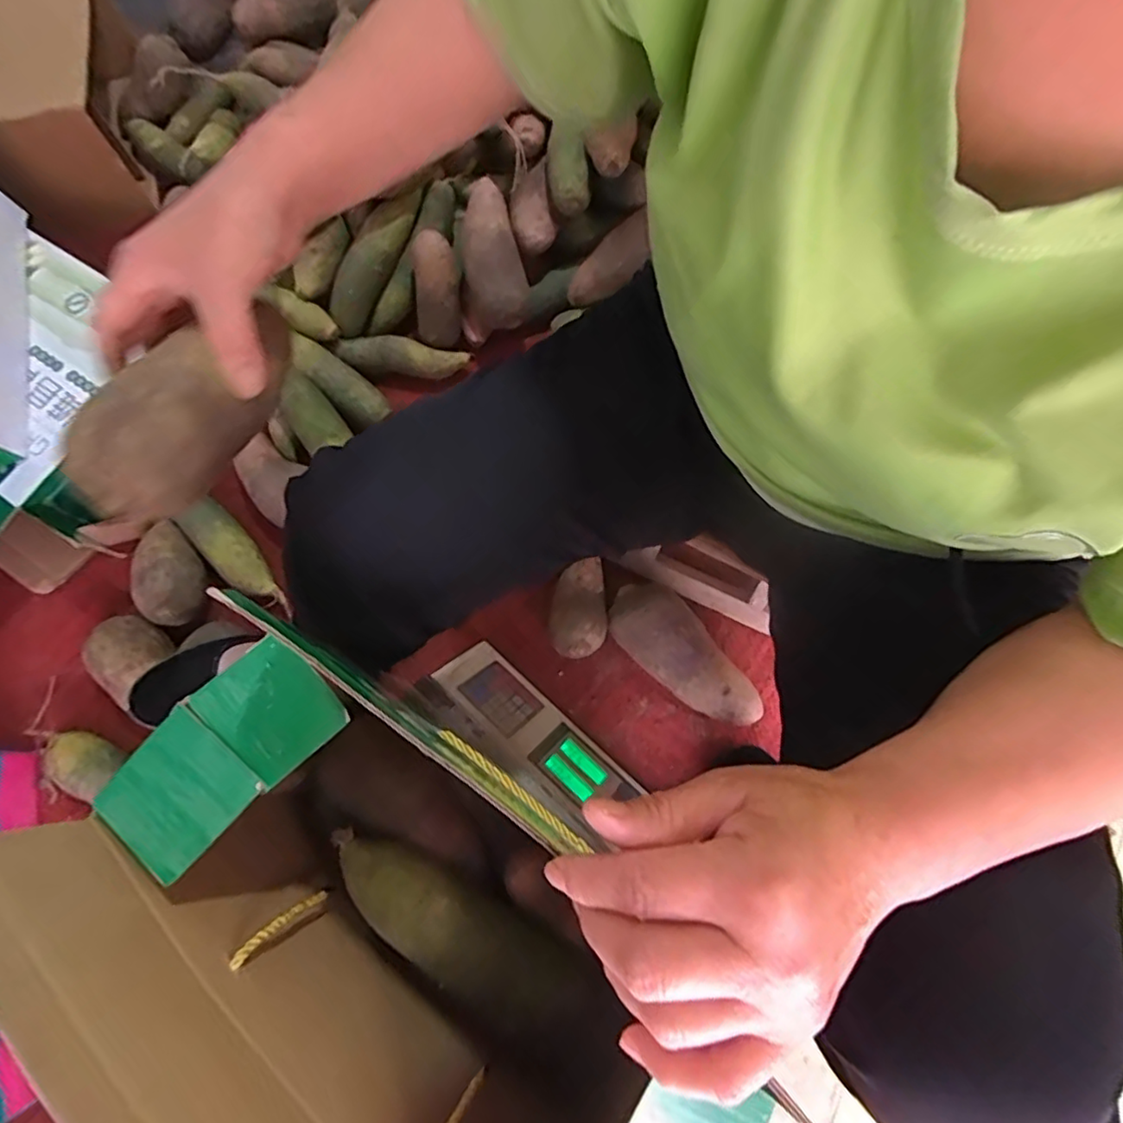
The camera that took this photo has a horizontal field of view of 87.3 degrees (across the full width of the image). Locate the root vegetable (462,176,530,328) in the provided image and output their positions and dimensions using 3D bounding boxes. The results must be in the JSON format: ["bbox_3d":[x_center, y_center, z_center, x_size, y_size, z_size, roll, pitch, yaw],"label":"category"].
[{"bbox_3d":[-0.089,-0.396,0.761,0.077,0.061,0.172,-8,95,-3],"label":"root vegetable"}]

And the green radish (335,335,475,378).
[{"bbox_3d":[-0.216,-0.280,0.806,0.173,0.044,0.052,9,72,3],"label":"green radish"}]

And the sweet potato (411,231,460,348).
[{"bbox_3d":[-0.164,-0.348,0.763,0.059,0.141,0.046,1,35,0],"label":"sweet potato"}]

